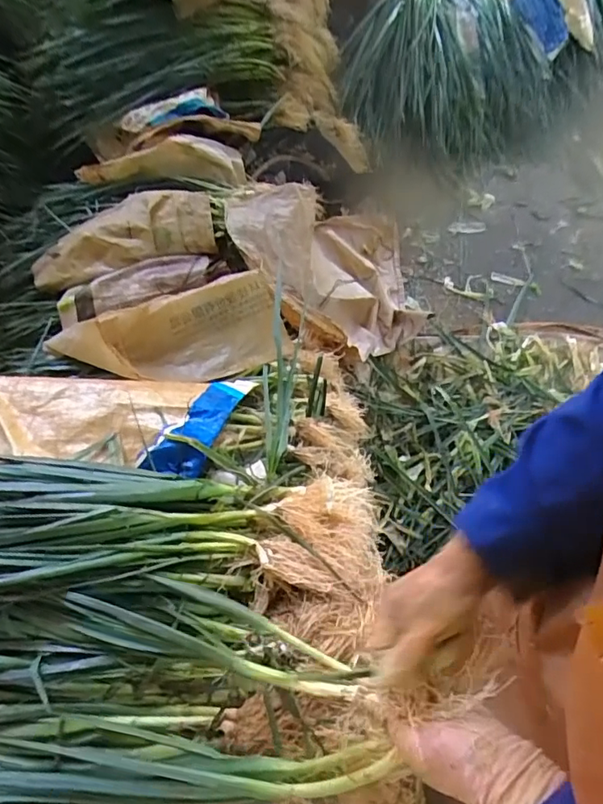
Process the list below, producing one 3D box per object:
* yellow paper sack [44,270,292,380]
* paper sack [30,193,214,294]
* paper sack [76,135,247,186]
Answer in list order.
[{"bbox_3d":[-0.259,-0.123,1.025,0.452,0.107,0.198,-18,68,-9],"label":"yellow paper sack"},{"bbox_3d":[-0.434,-0.398,1.285,0.451,0.096,0.176,-17,67,7],"label":"paper sack"},{"bbox_3d":[-0.340,-0.591,1.314,0.393,0.125,0.104,-4,66,-3],"label":"paper sack"}]

